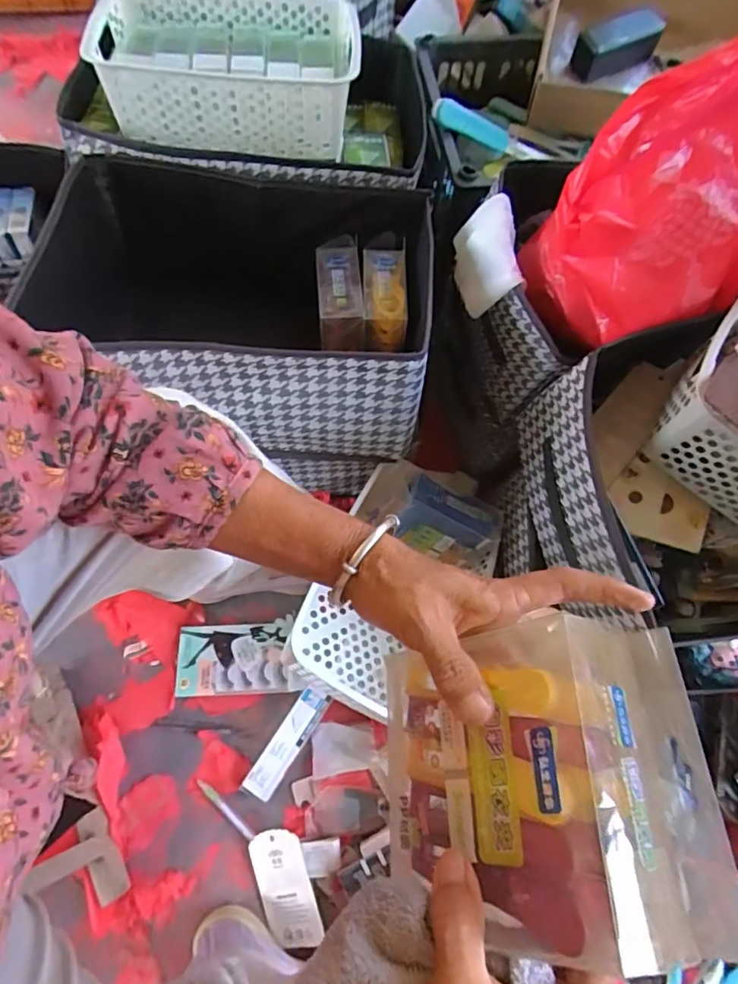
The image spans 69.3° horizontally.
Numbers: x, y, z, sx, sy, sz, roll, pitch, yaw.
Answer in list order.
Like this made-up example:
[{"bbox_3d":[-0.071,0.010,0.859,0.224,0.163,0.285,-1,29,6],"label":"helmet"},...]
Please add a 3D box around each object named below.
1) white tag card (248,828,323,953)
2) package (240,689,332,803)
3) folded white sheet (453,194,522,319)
[{"bbox_3d":[-0.098,0.462,0.623,0.068,0.008,0.120,-28,72,12],"label":"white tag card"},{"bbox_3d":[-0.102,0.320,0.682,0.038,0.030,0.139,34,72,10],"label":"package"},{"bbox_3d":[0.140,-0.282,0.647,0.028,0.082,0.133,12,69,-44],"label":"folded white sheet"}]

